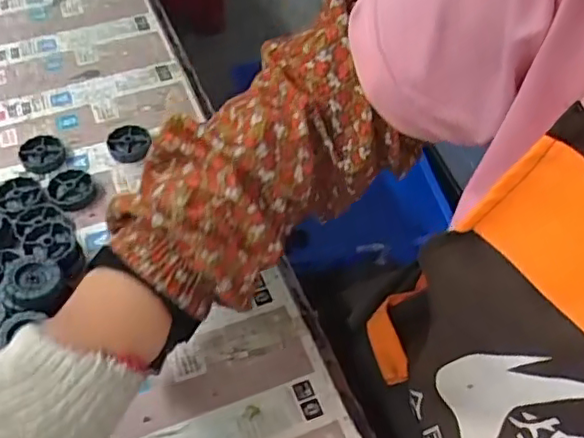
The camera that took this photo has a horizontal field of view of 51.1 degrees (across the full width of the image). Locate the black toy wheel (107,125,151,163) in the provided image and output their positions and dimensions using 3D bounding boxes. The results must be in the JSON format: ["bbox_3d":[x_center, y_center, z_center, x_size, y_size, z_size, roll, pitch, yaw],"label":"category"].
[{"bbox_3d":[-0.148,-0.070,0.557,0.035,0.015,0.041,11,52,6],"label":"black toy wheel"}]

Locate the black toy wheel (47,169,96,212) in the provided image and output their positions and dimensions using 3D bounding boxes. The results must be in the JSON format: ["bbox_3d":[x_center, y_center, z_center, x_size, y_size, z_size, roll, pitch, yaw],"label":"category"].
[{"bbox_3d":[-0.188,-0.024,0.519,0.037,0.013,0.035,1,52,-1],"label":"black toy wheel"}]

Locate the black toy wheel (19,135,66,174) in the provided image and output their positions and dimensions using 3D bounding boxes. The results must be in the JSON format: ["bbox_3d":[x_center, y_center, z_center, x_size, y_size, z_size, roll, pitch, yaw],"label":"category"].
[{"bbox_3d":[-0.223,-0.059,0.547,0.036,0.009,0.043,-15,54,-13],"label":"black toy wheel"}]

